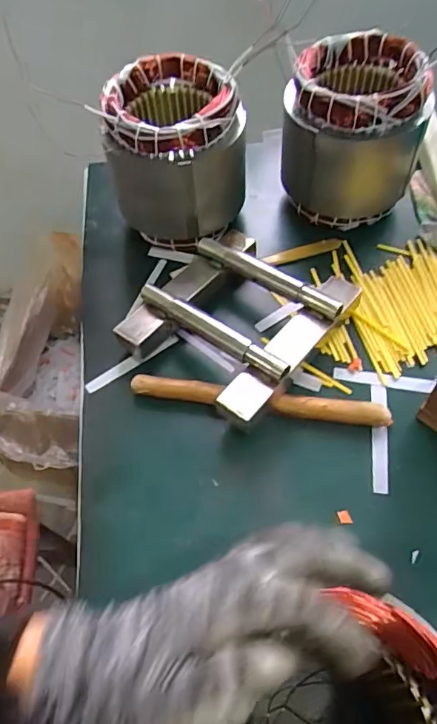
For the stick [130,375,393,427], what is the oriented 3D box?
[{"bbox_3d":[0.038,0.039,0.492,0.250,0.022,0.019,7,58,9],"label":"stick"}]

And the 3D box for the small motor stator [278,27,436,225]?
[{"bbox_3d":[0.155,-0.265,0.591,0.146,0.166,0.137,7,58,9],"label":"small motor stator"}]

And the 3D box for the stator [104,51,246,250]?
[{"bbox_3d":[-0.045,-0.239,0.579,0.148,0.151,0.146,-4,62,-1],"label":"stator"}]

